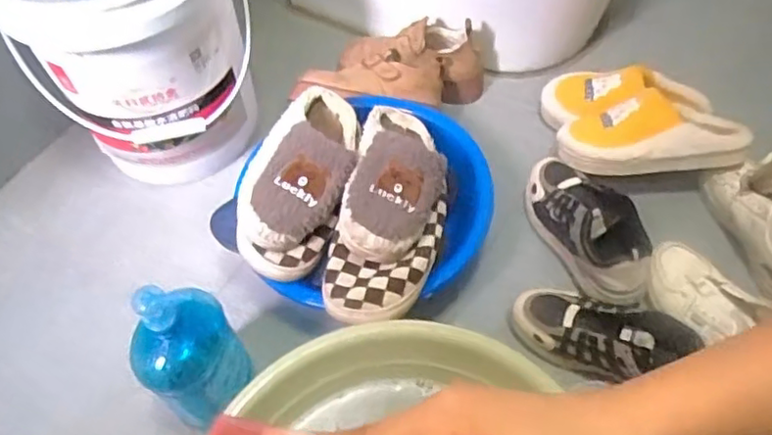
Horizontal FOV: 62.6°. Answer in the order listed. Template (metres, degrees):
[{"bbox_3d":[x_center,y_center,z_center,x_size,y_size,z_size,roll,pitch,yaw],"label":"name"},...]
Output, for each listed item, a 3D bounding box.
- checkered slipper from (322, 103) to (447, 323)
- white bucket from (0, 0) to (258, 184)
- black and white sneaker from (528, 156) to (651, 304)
[{"bbox_3d":[0.010,-0.025,0.773,0.125,0.071,0.313,11,56,11],"label":"checkered slipper"},{"bbox_3d":[-0.351,-0.255,0.928,0.291,0.357,0.305,-2,55,2],"label":"white bucket"},{"bbox_3d":[0.269,0.008,0.859,0.090,0.088,0.229,-21,56,-11],"label":"black and white sneaker"}]

